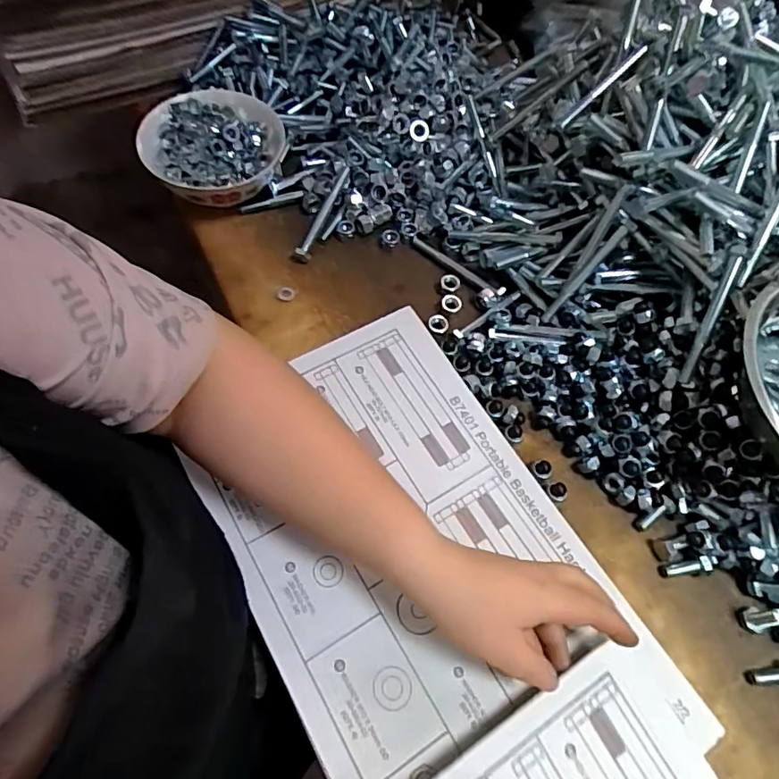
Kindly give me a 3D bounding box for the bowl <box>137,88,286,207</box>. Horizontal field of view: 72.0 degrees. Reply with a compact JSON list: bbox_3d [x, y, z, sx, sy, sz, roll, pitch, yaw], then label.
[{"bbox_3d":[-0.167,-0.223,0.522,0.119,0.061,0.124,1,63,-2],"label":"bowl"}]

